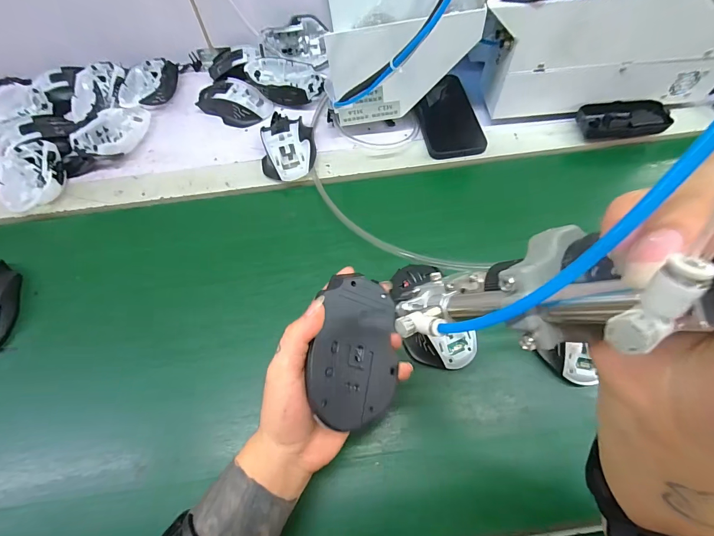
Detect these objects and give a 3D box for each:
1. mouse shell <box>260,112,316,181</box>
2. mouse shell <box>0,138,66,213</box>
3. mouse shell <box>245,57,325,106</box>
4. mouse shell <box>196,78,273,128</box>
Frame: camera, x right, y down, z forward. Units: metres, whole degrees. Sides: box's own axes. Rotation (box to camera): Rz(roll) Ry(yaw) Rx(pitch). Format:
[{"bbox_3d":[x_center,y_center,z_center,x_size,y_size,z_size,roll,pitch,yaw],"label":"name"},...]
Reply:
[{"bbox_3d":[-0.095,-0.177,0.485,0.071,0.041,0.132,-6,66,-1],"label":"mouse shell"},{"bbox_3d":[-0.431,-0.122,0.472,0.064,0.033,0.118,-14,66,-4],"label":"mouse shell"},{"bbox_3d":[-0.106,-0.283,0.536,0.115,0.030,0.072,12,67,7],"label":"mouse shell"},{"bbox_3d":[-0.188,-0.252,0.531,0.112,0.032,0.059,24,69,12],"label":"mouse shell"}]

